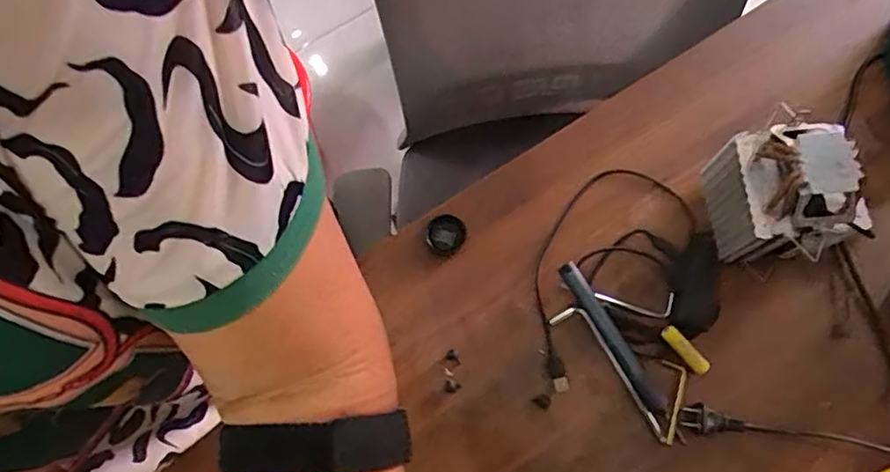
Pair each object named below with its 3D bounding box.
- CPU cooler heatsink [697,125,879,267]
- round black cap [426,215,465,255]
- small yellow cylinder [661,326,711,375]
[{"bbox_3d":[0.297,-0.034,0.524,0.088,0.135,0.105,-8,73,-1],"label":"CPU cooler heatsink"},{"bbox_3d":[0.000,-0.001,0.588,0.039,0.009,0.037,0,73,1],"label":"round black cap"},{"bbox_3d":[0.218,0.104,0.540,0.014,0.013,0.052,-43,89,-11],"label":"small yellow cylinder"}]

